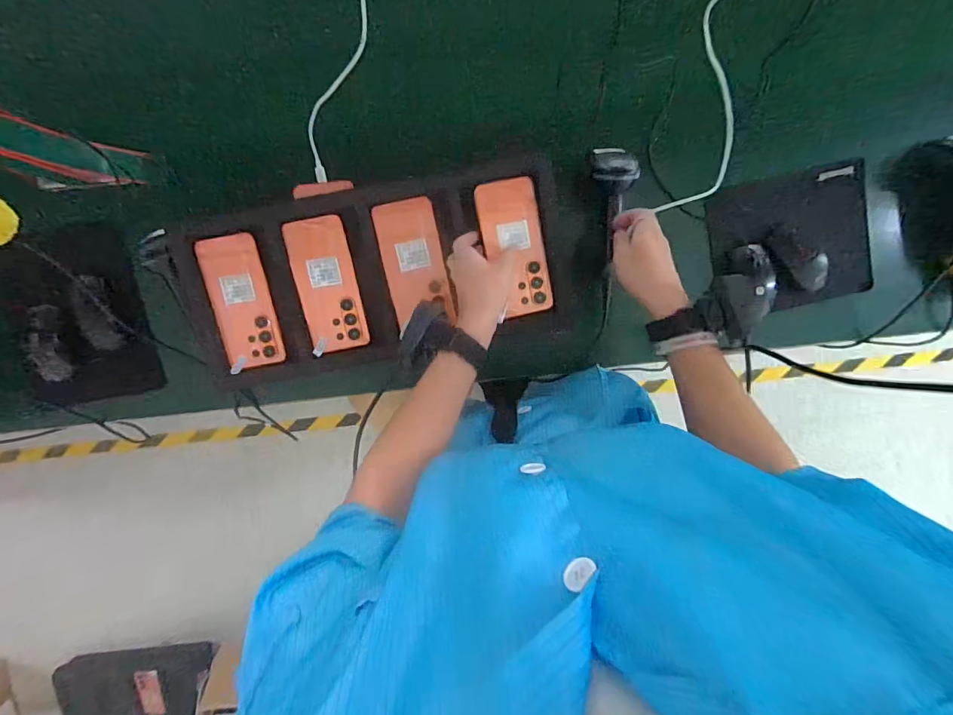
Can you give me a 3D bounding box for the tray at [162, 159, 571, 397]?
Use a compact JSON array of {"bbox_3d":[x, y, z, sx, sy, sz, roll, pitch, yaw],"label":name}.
[{"bbox_3d":[-0.131,-0.105,0.562,0.490,0.022,0.228,-9,98,0],"label":"tray"}]

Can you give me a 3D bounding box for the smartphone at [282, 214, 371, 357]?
[{"bbox_3d":[-0.194,-0.092,0.557,0.076,0.007,0.168,-10,98,0],"label":"smartphone"}]

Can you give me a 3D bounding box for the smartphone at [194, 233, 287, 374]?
[{"bbox_3d":[-0.307,-0.071,0.558,0.079,0.005,0.169,-10,98,0],"label":"smartphone"}]

